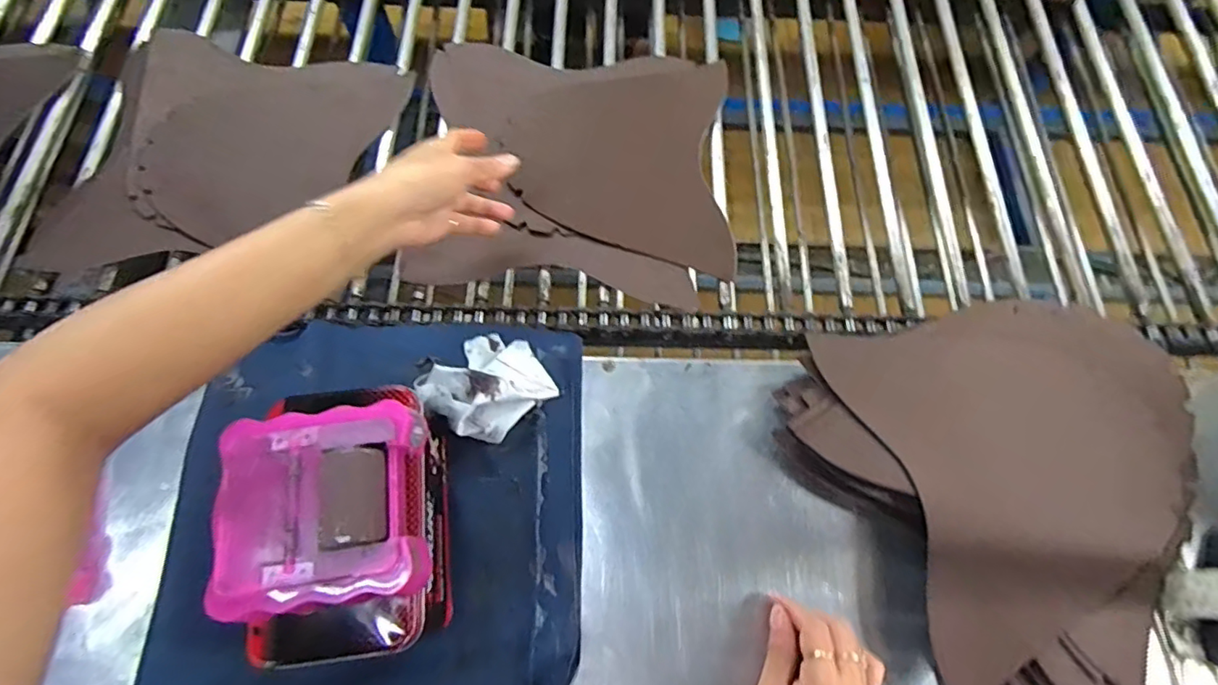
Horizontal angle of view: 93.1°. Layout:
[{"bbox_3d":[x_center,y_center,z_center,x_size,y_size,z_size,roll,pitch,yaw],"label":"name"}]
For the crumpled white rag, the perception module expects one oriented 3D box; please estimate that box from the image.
[{"bbox_3d":[-0.099,0.030,0.460,0.088,0.050,0.080,-40,76,-16],"label":"crumpled white rag"}]

